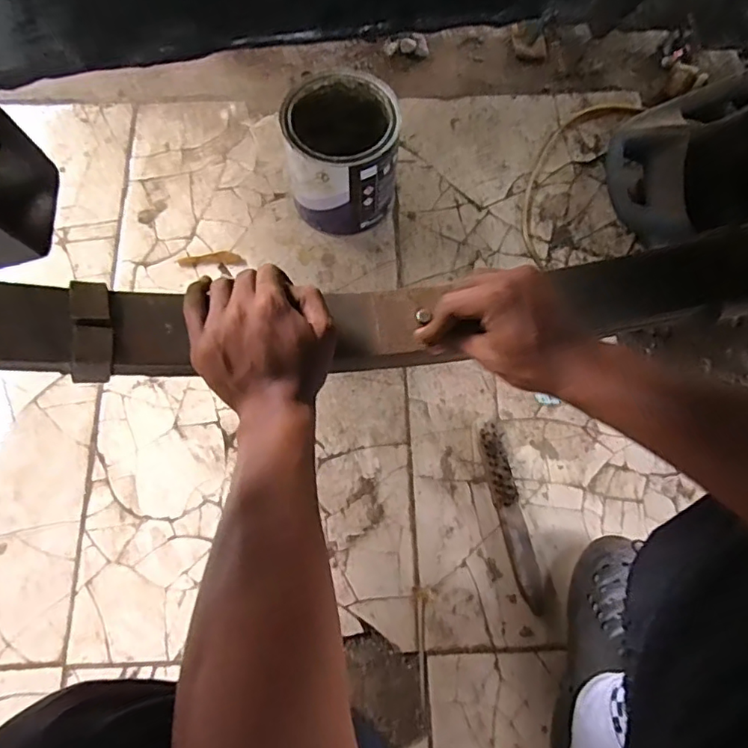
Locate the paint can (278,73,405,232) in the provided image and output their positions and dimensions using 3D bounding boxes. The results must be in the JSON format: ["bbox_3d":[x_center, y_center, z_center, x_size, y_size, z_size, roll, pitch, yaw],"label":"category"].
[{"bbox_3d":[-0.037,-0.290,0.748,0.141,0.156,0.146,1,73,-2],"label":"paint can"}]

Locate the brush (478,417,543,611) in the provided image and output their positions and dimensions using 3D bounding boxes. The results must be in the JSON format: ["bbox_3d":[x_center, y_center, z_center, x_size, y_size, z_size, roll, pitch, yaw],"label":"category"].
[{"bbox_3d":[0.166,0.171,0.669,0.029,0.032,0.221,-11,74,-5],"label":"brush"}]

